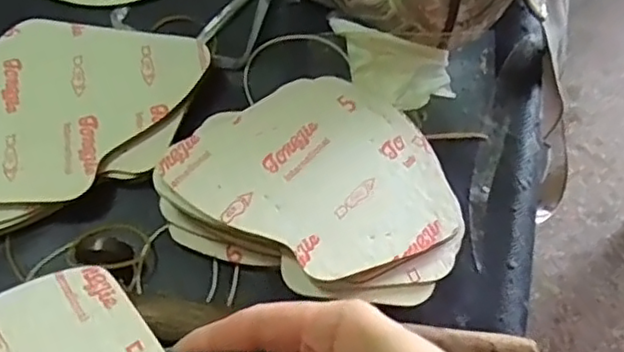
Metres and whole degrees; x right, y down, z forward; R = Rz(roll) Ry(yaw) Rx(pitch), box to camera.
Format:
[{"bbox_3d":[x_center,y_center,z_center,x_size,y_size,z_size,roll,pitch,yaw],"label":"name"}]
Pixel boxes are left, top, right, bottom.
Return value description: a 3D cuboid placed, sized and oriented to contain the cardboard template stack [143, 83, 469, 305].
[{"bbox_3d":[0.007,0.006,0.373,0.154,0.039,0.117,24,65,11],"label":"cardboard template stack"}]

